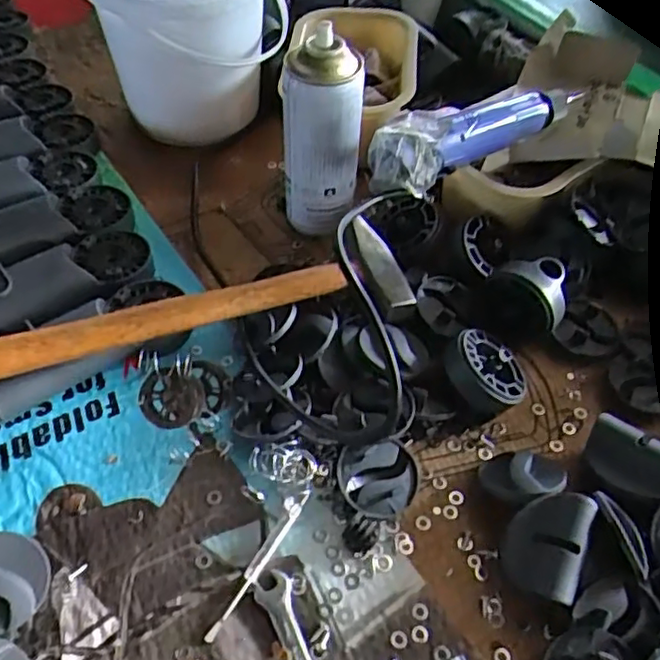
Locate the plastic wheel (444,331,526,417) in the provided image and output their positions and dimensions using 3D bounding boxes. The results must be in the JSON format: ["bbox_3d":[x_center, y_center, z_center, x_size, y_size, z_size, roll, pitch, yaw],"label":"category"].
[{"bbox_3d":[0.117,0.030,0.489,0.062,0.030,0.062,-18,67,-47],"label":"plastic wheel"}]

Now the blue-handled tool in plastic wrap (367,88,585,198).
[{"bbox_3d":[0.132,-0.174,0.558,0.272,0.044,0.055,-27,56,-36],"label":"blue-handled tool in plastic wrap"}]

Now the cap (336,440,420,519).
[{"bbox_3d":[0.034,0.103,0.443,0.055,0.025,0.047,-7,52,-7],"label":"cap"}]

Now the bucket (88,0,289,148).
[{"bbox_3d":[-0.137,-0.305,0.675,0.171,0.190,0.202,2,52,0],"label":"bucket"}]

